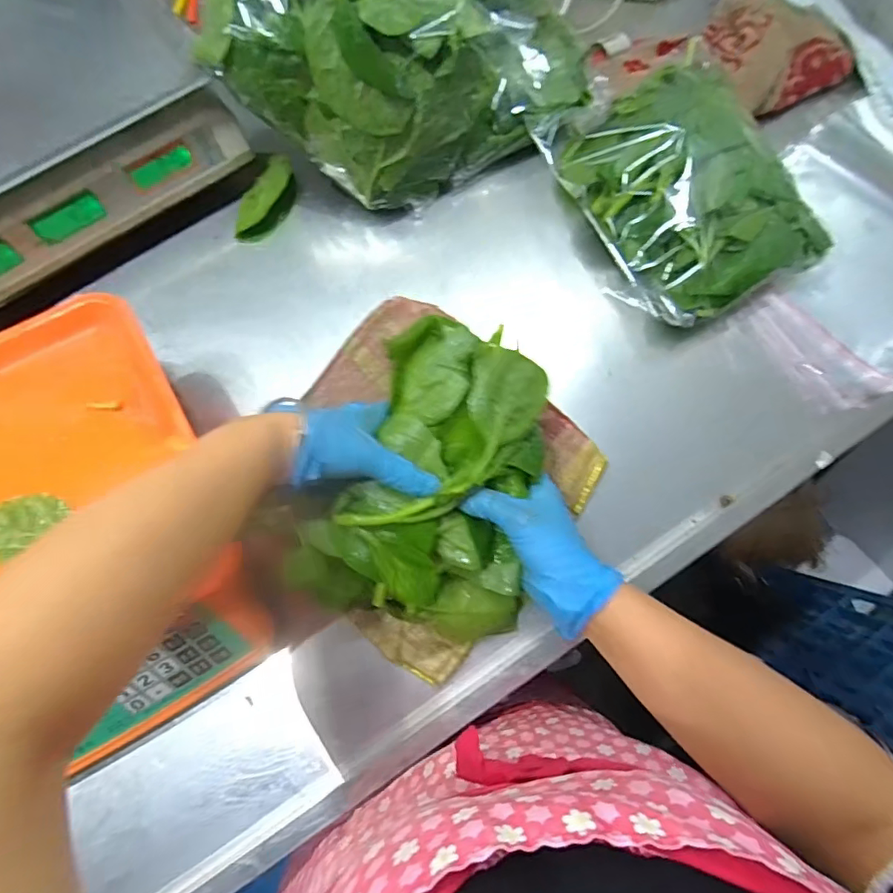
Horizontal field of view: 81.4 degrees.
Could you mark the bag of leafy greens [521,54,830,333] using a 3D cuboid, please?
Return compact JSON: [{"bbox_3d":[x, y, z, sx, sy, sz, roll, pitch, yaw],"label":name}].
[{"bbox_3d":[0.231,-0.263,0.519,0.189,0.086,0.266,-29,78,-9],"label":"bag of leafy greens"}]

